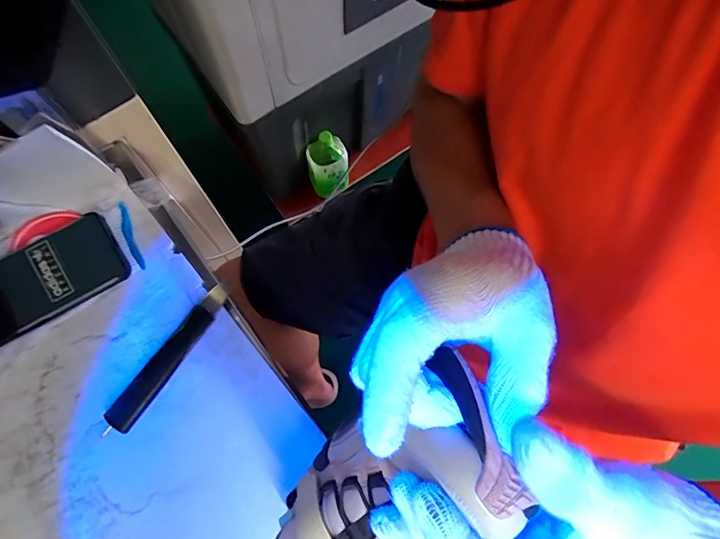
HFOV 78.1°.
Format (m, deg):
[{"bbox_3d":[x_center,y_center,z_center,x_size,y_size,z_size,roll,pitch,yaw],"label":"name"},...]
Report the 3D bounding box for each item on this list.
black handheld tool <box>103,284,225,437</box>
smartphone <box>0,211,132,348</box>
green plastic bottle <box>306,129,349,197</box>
[{"bbox_3d":[-0.184,0.083,0.434,0.026,0.014,0.161,34,74,9],"label":"black handheld tool"},{"bbox_3d":[-0.320,0.013,0.436,0.163,0.013,0.079,-30,83,-10],"label":"smartphone"},{"bbox_3d":[-0.077,-0.255,1.057,0.095,0.192,0.071,-17,73,-7],"label":"green plastic bottle"}]

